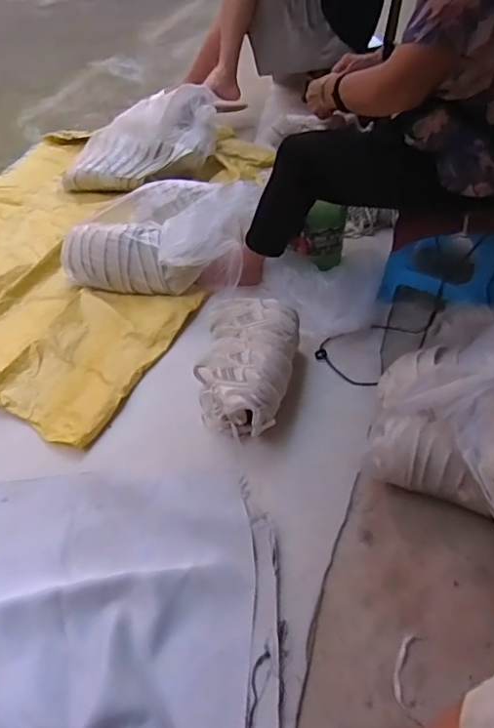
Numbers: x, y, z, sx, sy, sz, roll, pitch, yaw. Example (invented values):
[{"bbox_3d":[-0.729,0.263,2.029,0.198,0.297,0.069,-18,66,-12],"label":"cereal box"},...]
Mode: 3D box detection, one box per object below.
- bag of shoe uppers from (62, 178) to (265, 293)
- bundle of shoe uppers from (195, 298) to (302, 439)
[{"bbox_3d":[-0.228,-0.365,1.474,0.507,0.208,0.338,6,47,5],"label":"bag of shoe uppers"},{"bbox_3d":[0.000,-0.005,1.173,0.209,0.133,0.336,5,47,4],"label":"bundle of shoe uppers"}]

